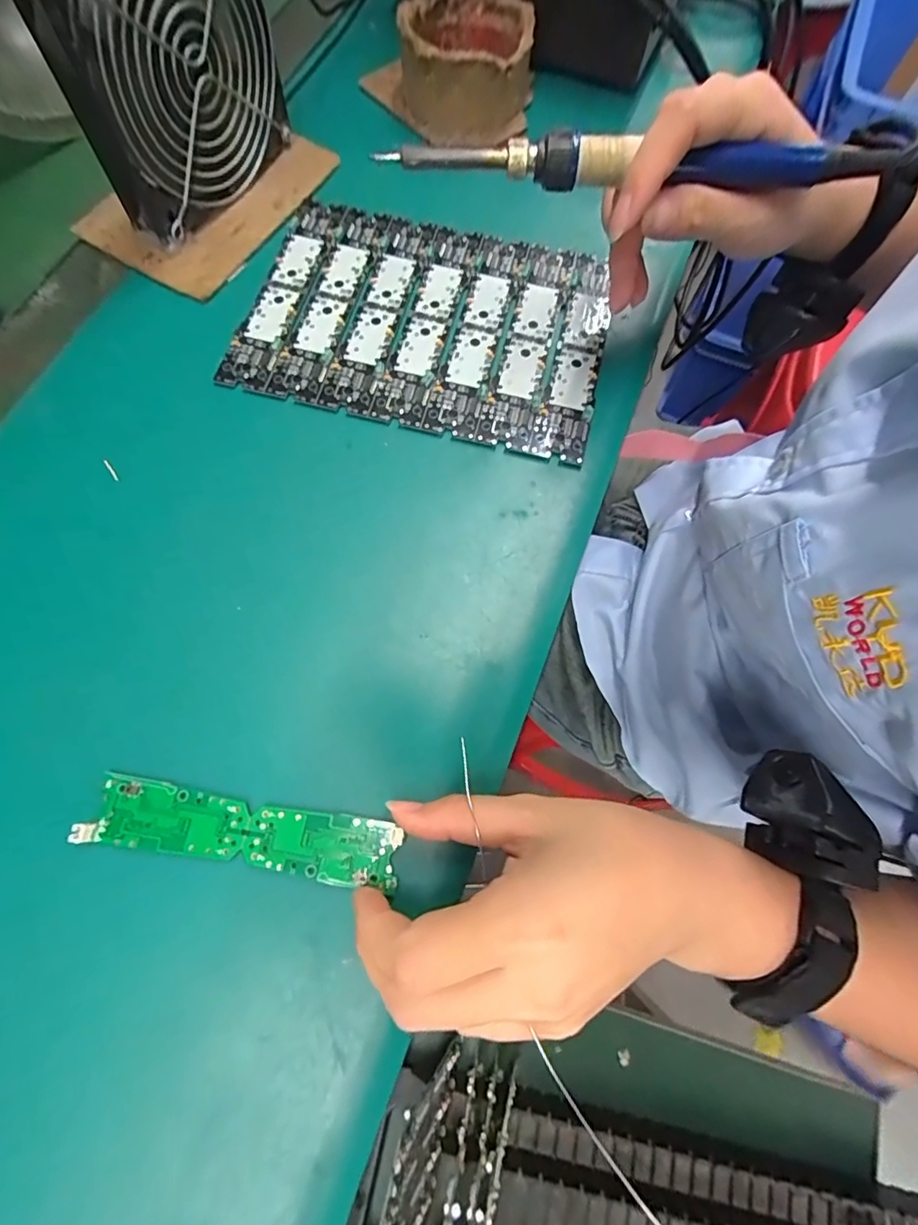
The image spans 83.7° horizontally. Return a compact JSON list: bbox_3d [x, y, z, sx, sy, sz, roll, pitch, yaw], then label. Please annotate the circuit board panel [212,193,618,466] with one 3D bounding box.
[{"bbox_3d":[-0.017,-0.166,0.293,0.198,0.006,0.140,14,72,3],"label":"circuit board panel"}]

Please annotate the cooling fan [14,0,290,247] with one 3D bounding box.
[{"bbox_3d":[-0.141,-0.282,0.262,0.031,0.125,0.121,33,73,8],"label":"cooling fan"}]

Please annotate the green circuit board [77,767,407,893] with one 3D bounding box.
[{"bbox_3d":[-0.086,0.088,0.207,0.124,0.005,0.025,10,72,1],"label":"green circuit board"}]

